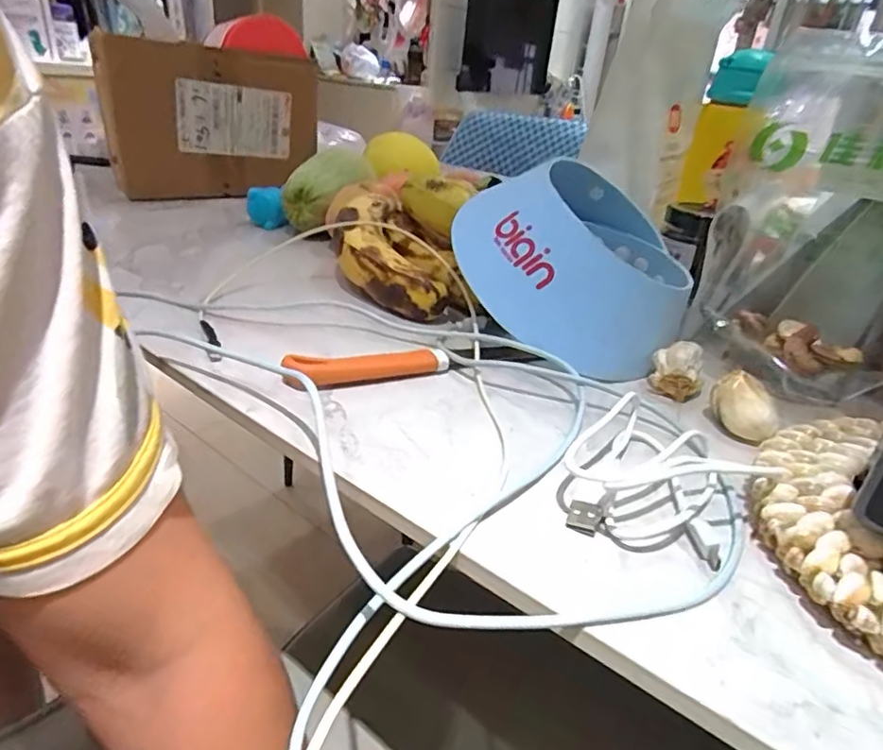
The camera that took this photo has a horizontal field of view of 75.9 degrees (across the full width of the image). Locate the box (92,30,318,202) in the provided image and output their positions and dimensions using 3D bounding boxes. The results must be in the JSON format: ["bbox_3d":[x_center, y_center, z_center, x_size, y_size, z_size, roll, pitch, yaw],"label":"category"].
[{"bbox_3d":[-0.261,-0.291,0.662,0.230,0.165,0.049,-11,32,-28],"label":"box"}]

